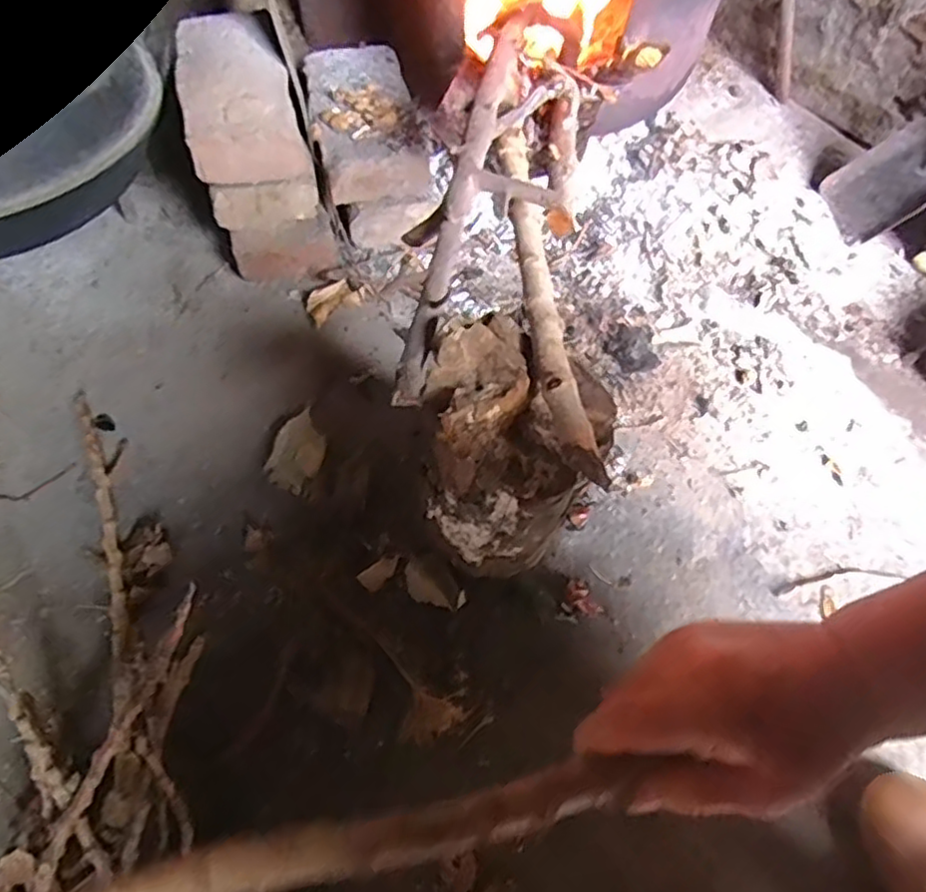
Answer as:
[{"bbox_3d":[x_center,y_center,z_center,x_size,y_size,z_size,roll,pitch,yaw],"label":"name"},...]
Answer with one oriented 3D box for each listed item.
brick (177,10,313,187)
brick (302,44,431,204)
[{"bbox_3d":[-0.232,-0.368,0.689,0.109,0.073,0.225,-13,62,-11],"label":"brick"},{"bbox_3d":[-0.117,-0.389,0.779,0.116,0.057,0.239,-9,61,-8],"label":"brick"}]

